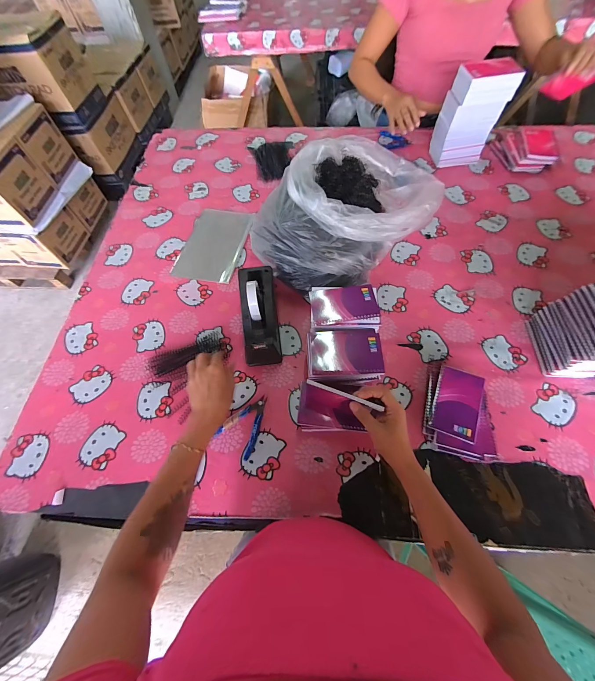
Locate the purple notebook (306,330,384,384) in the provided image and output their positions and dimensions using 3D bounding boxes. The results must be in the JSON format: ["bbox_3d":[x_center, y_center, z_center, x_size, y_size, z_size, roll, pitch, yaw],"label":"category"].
[{"bbox_3d":[0.088,0.027,0.536,0.134,0.015,0.099,0,63,3],"label":"purple notebook"}]

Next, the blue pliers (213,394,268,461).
[{"bbox_3d":[-0.095,0.164,0.573,0.078,0.010,0.115,33,70,18],"label":"blue pliers"}]

